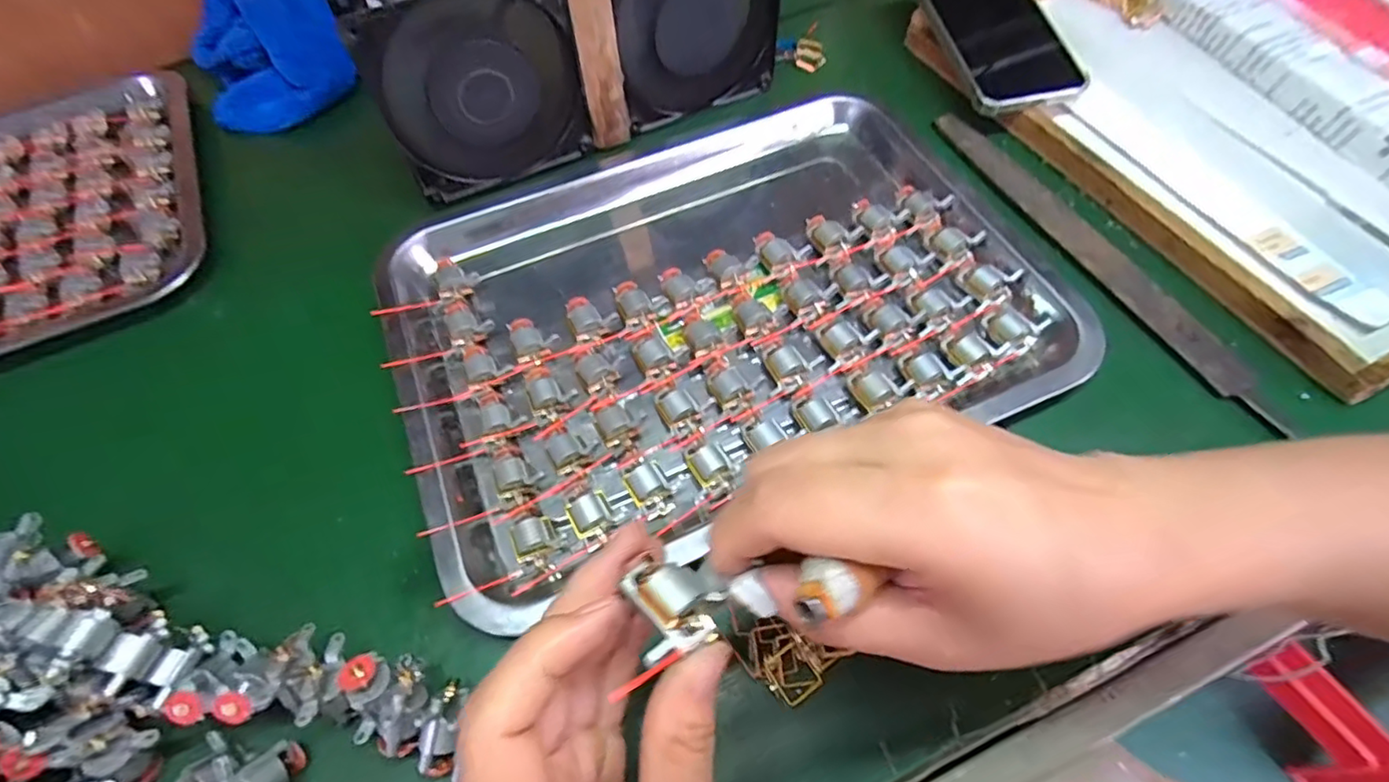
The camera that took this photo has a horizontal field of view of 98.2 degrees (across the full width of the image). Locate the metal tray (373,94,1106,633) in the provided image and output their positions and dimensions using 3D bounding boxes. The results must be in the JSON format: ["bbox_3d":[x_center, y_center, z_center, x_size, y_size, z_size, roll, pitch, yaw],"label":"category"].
[{"bbox_3d":[0.005,-0.062,0.348,0.341,0.017,0.274,-22,61,-10],"label":"metal tray"}]

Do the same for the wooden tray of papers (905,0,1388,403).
[{"bbox_3d":[0.388,-0.216,0.406,0.334,0.035,0.378,-25,62,-11],"label":"wooden tray of papers"}]

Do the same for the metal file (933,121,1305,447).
[{"bbox_3d":[0.237,-0.087,0.357,0.027,0.010,0.268,-24,62,-11],"label":"metal file"}]

